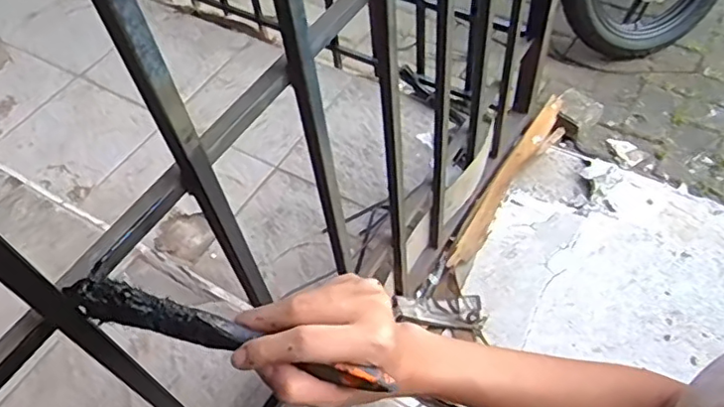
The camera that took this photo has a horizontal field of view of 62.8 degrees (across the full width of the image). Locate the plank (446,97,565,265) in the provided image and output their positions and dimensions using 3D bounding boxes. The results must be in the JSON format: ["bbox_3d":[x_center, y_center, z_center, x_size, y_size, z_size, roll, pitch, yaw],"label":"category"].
[{"bbox_3d":[0.284,-0.055,1.110,0.059,0.027,0.463,30,58,18],"label":"plank"}]

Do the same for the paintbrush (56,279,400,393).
[{"bbox_3d":[-0.077,0.073,0.328,0.186,0.025,0.016,17,58,2],"label":"paintbrush"}]

